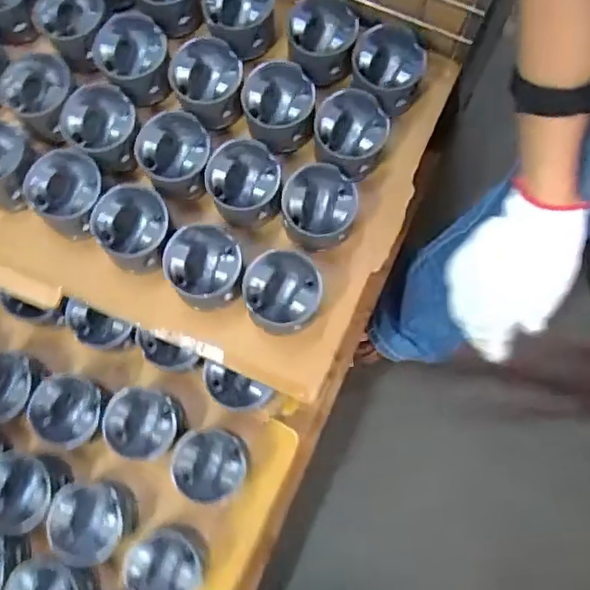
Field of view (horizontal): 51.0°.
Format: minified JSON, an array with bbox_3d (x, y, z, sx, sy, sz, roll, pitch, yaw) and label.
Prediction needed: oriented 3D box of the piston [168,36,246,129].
[{"bbox_3d":[-0.109,-0.270,0.790,0.088,0.060,0.095,-29,80,-4],"label":"piston"}]

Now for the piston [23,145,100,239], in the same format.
[{"bbox_3d":[-0.277,-0.123,0.756,0.095,0.055,0.101,-19,80,-3],"label":"piston"}]

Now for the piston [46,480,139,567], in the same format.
[{"bbox_3d":[-0.251,0.280,0.769,0.090,0.058,0.092,0,80,1],"label":"piston"}]

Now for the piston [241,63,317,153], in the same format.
[{"bbox_3d":[-0.020,-0.236,0.783,0.087,0.065,0.088,0,80,1],"label":"piston"}]

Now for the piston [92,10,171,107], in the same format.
[{"bbox_3d":[-0.206,-0.303,0.799,0.092,0.069,0.088,0,80,1],"label":"piston"}]

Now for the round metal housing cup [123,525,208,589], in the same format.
[{"bbox_3d":[-0.156,0.330,0.763,0.093,0.065,0.094,0,80,1],"label":"round metal housing cup"}]

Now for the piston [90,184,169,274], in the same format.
[{"bbox_3d":[-0.196,-0.082,0.747,0.085,0.050,0.092,-12,80,-1],"label":"piston"}]

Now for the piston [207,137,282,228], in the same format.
[{"bbox_3d":[-0.062,-0.137,0.769,0.088,0.069,0.090,0,80,1],"label":"piston"}]

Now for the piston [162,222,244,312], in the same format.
[{"bbox_3d":[-0.108,-0.034,0.734,0.090,0.057,0.091,0,80,1],"label":"piston"}]

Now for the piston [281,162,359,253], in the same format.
[{"bbox_3d":[0.027,-0.105,0.767,0.101,0.076,0.094,0,80,1],"label":"piston"}]

